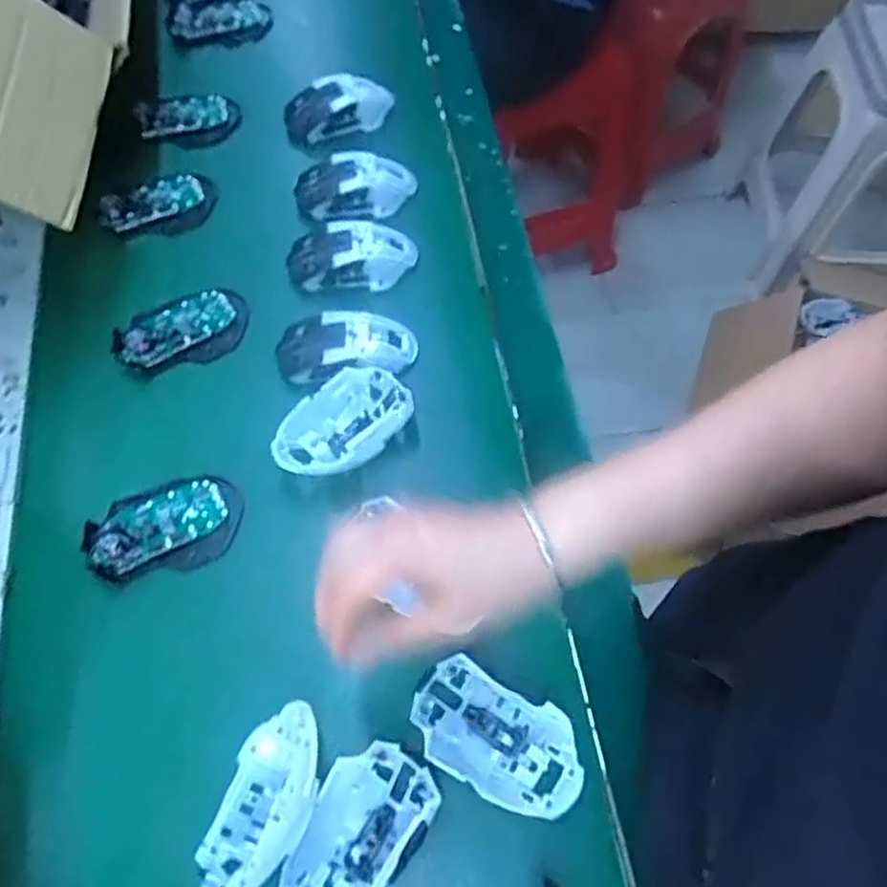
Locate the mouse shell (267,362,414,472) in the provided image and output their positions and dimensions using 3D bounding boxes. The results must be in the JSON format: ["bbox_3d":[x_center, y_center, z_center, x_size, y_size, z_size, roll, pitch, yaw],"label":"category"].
[{"bbox_3d":[-0.079,-0.012,0.595,0.112,0.038,0.066,-37,69,-19],"label":"mouse shell"}]

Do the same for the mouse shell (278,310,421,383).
[{"bbox_3d":[-0.081,-0.079,0.629,0.117,0.036,0.062,-3,62,-3],"label":"mouse shell"}]

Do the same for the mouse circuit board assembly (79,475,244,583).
[{"bbox_3d":[-0.211,0.061,0.569,0.112,0.027,0.068,-19,64,-11],"label":"mouse circuit board assembly"}]

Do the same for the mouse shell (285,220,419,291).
[{"bbox_3d":[-0.082,-0.165,0.681,0.118,0.035,0.065,-11,63,-7],"label":"mouse shell"}]

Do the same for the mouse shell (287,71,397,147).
[{"bbox_3d":[-0.108,-0.353,0.780,0.117,0.036,0.072,-7,62,-5],"label":"mouse shell"}]

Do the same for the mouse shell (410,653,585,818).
[{"bbox_3d":[0.034,0.193,0.486,0.113,0.044,0.064,25,64,11],"label":"mouse shell"}]

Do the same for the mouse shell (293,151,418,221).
[{"bbox_3d":[-0.085,-0.243,0.723,0.114,0.039,0.067,-3,62,-3],"label":"mouse shell"}]

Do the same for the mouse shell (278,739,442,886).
[{"bbox_3d":[-0.052,0.243,0.455,0.066,0.044,0.111,26,64,12],"label":"mouse shell"}]

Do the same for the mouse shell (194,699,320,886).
[{"bbox_3d":[-0.107,0.212,0.446,0.060,0.053,0.110,18,63,8],"label":"mouse shell"}]

